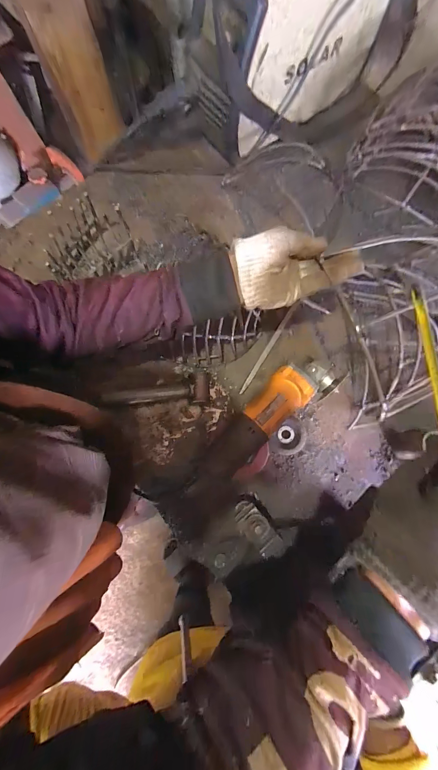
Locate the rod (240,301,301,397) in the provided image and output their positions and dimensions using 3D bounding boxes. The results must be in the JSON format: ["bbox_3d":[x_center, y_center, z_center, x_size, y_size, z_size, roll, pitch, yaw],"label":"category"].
[{"bbox_3d":[0.091,-0.069,0.539,0.011,0.012,0.201,32,81,5],"label":"rod"}]

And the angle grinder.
[{"bbox_3d":[0.047,0.089,0.478,0.356,0.069,0.093,-44,83,-8],"label":"angle grinder"}]

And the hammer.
[{"bbox_3d":[-0.104,0.015,0.497,0.173,0.033,0.047,-7,79,-2],"label":"hammer"}]

